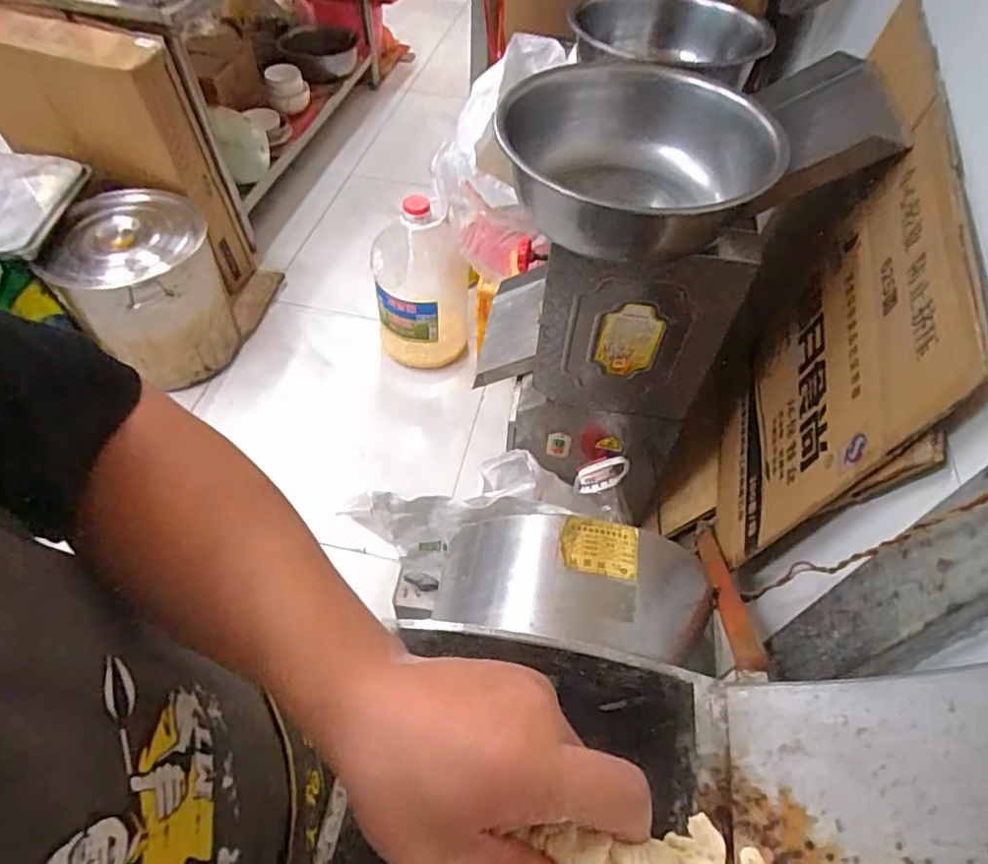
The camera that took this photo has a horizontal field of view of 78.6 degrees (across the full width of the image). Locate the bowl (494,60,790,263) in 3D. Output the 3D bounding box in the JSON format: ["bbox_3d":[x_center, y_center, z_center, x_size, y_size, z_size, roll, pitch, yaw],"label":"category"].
[{"bbox_3d":[0.214,-0.387,0.885,0.391,0.145,0.391,2,53,-2],"label":"bowl"}]

